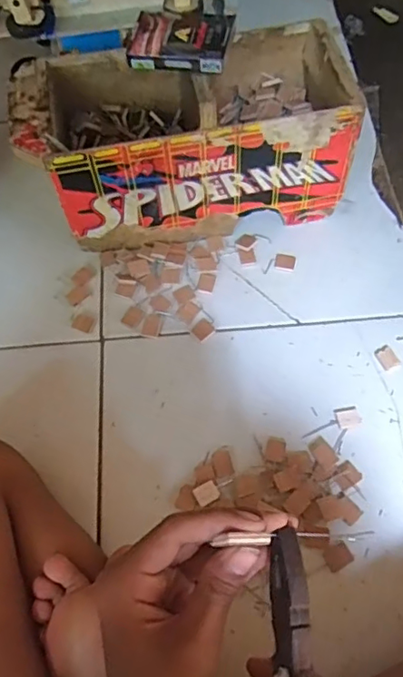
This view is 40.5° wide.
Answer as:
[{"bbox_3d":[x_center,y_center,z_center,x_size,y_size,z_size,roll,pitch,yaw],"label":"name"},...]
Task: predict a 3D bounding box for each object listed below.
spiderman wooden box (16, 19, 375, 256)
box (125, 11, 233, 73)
[{"bbox_3d":[-0.017,-0.239,0.667,0.353,0.179,0.163,-11,63,-3],"label":"spiderman wooden box"},{"bbox_3d":[-0.020,-0.289,0.532,0.095,0.020,0.063,8,64,7],"label":"box"}]

